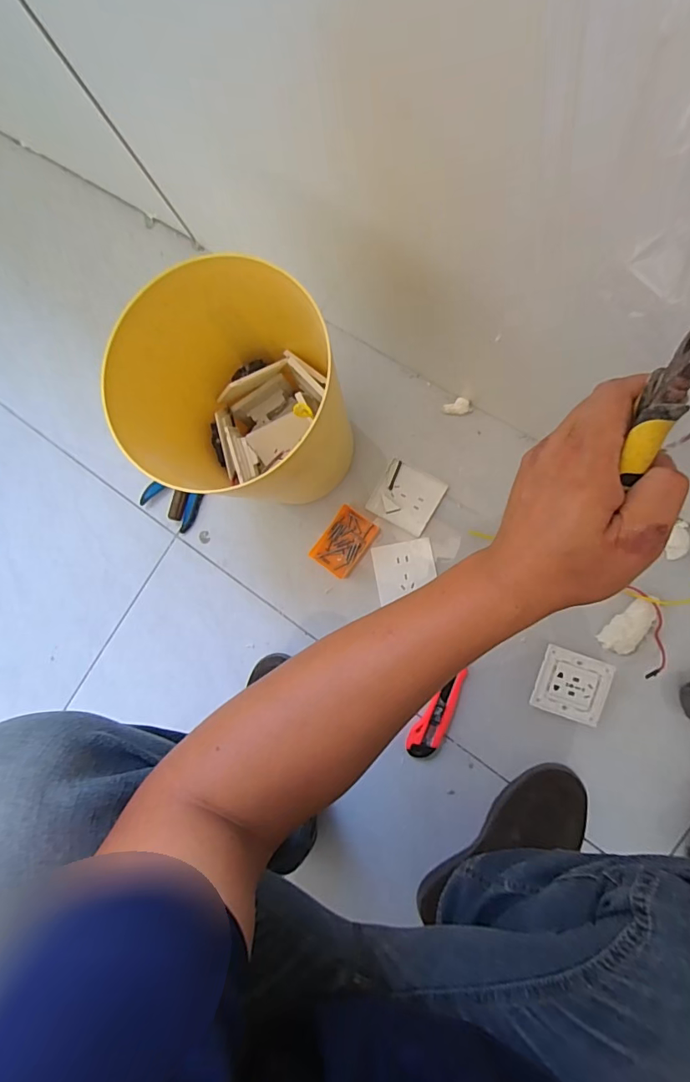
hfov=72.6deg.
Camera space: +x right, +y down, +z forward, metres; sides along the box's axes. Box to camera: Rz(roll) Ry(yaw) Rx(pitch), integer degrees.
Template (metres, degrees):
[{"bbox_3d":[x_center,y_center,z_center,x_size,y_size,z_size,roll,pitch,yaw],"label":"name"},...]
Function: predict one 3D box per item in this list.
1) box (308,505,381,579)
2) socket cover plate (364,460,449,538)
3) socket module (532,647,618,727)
[{"bbox_3d":[-0.001,0.002,0.690,0.066,0.014,0.094,37,95,11],"label":"box"},{"bbox_3d":[0.089,-0.063,0.677,0.088,0.004,0.085,30,93,12],"label":"socket cover plate"},{"bbox_3d":[0.296,0.187,0.615,0.088,0.039,0.084,17,91,12],"label":"socket module"}]

